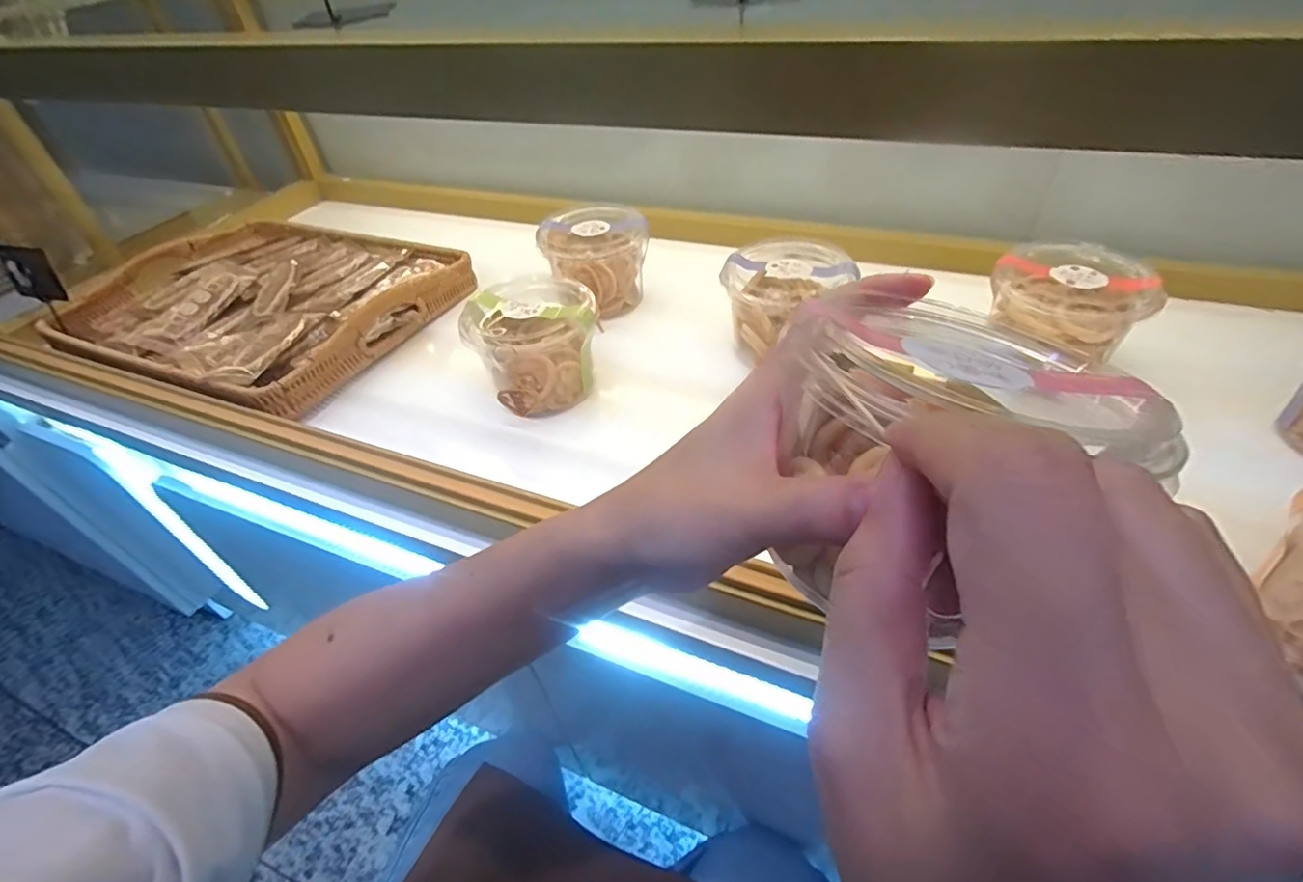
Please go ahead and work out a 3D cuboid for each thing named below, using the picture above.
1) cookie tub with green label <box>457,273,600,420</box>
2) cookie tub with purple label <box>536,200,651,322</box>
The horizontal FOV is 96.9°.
[{"bbox_3d":[-0.104,-0.089,0.517,0.106,0.092,0.102,-3,44,3],"label":"cookie tub with green label"},{"bbox_3d":[-0.057,-0.198,0.633,0.103,0.089,0.099,-3,44,3],"label":"cookie tub with purple label"}]

